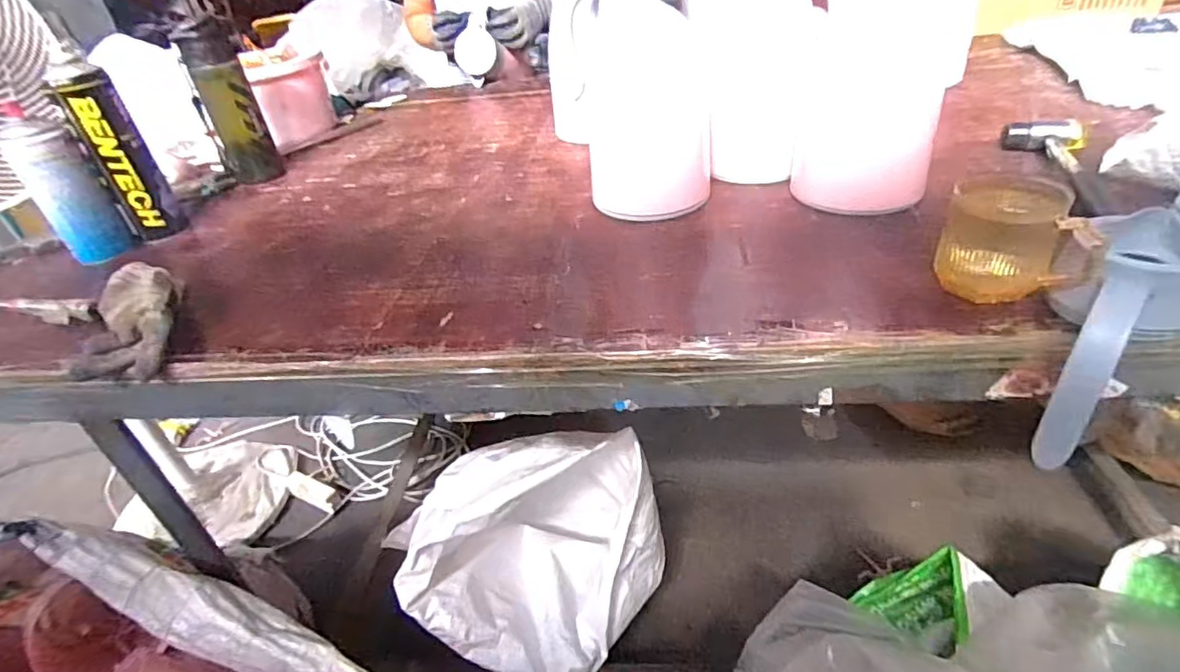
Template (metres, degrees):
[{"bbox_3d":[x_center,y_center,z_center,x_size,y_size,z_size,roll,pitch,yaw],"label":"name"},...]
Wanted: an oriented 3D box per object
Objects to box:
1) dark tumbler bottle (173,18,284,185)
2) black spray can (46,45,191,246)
[{"bbox_3d":[-0.520,-0.335,0.855,0.081,0.213,0.069,-25,40,-23],"label":"dark tumbler bottle"},{"bbox_3d":[-0.567,-0.214,0.701,0.061,0.214,0.056,-25,40,-23],"label":"black spray can"}]

